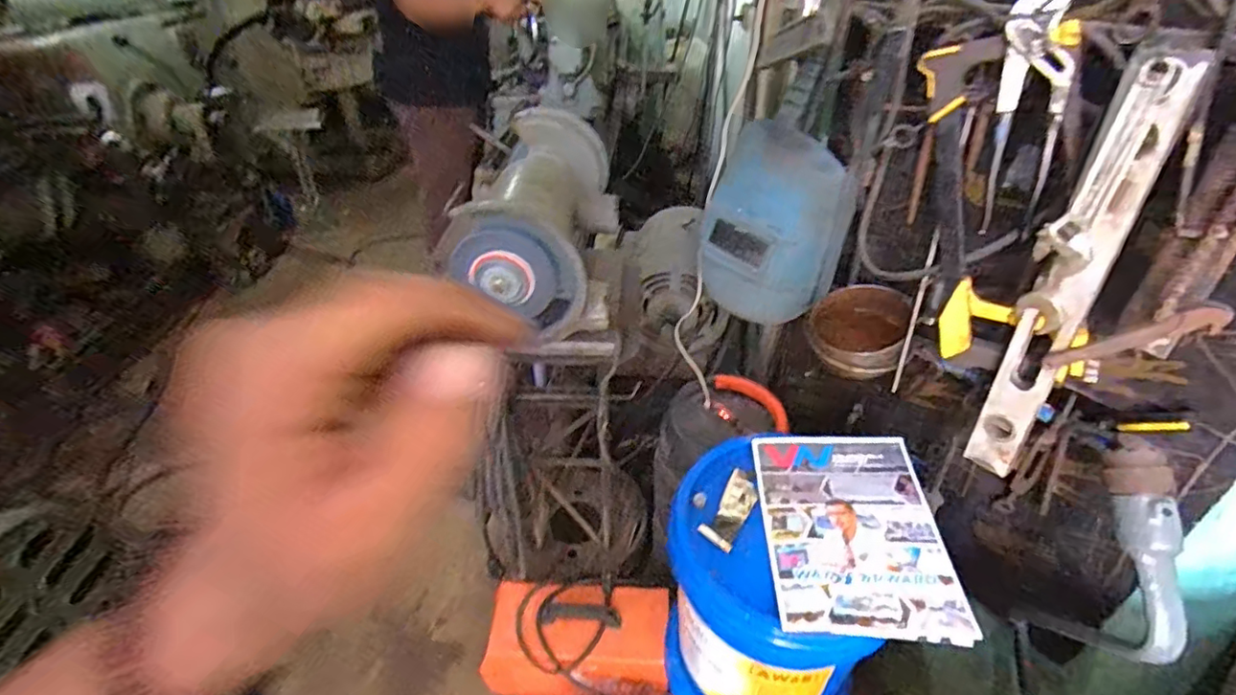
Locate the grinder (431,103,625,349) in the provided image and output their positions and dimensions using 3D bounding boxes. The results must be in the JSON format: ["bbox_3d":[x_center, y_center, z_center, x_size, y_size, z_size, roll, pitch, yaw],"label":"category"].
[{"bbox_3d":[-0.123,-0.204,0.927,0.200,0.230,0.419,4,36,6],"label":"grinder"}]

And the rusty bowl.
[{"bbox_3d":[0.357,-0.029,0.866,0.137,0.100,0.113,17,39,23],"label":"rusty bowl"}]

